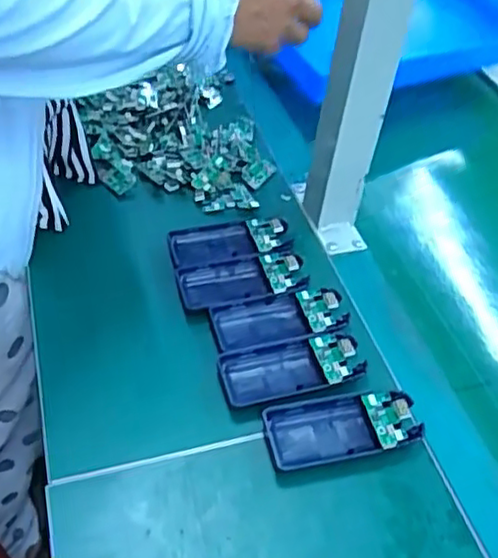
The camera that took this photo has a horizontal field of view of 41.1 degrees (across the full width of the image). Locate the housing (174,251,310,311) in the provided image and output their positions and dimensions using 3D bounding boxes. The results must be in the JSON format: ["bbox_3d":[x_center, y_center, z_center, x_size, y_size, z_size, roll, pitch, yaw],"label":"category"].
[{"bbox_3d":[-0.003,-0.001,0.530,0.100,0.013,0.046,-10,48,-17],"label":"housing"}]

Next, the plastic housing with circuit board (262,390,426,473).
[{"bbox_3d":[0.063,0.098,0.445,0.102,0.020,0.043,-5,47,-12],"label":"plastic housing with circuit board"}]

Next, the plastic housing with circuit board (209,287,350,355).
[{"bbox_3d":[0.023,0.028,0.504,0.101,0.014,0.045,-9,48,-16],"label":"plastic housing with circuit board"}]

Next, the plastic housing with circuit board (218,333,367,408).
[{"bbox_3d":[0.032,0.061,0.473,0.101,0.014,0.046,-9,48,-16],"label":"plastic housing with circuit board"}]

